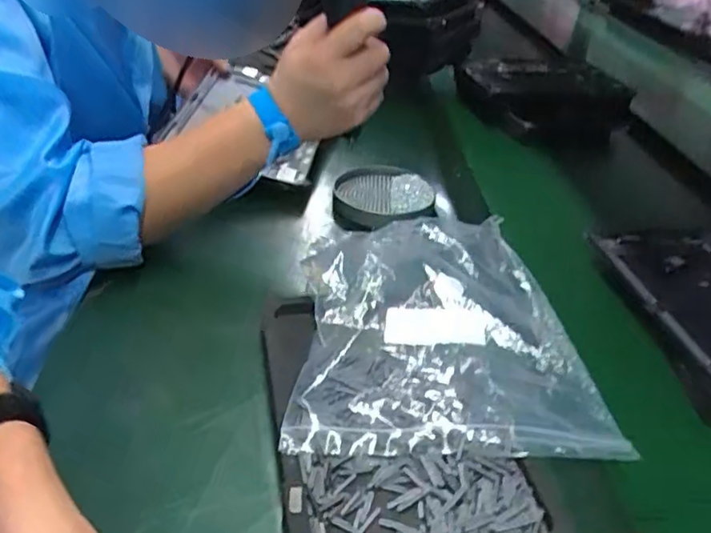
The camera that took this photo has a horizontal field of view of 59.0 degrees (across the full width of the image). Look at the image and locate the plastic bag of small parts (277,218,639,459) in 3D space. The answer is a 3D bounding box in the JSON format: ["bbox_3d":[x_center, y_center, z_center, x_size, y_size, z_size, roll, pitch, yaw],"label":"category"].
[{"bbox_3d":[0.060,0.036,0.499,0.219,0.039,0.275,2,37,-5],"label":"plastic bag of small parts"}]

